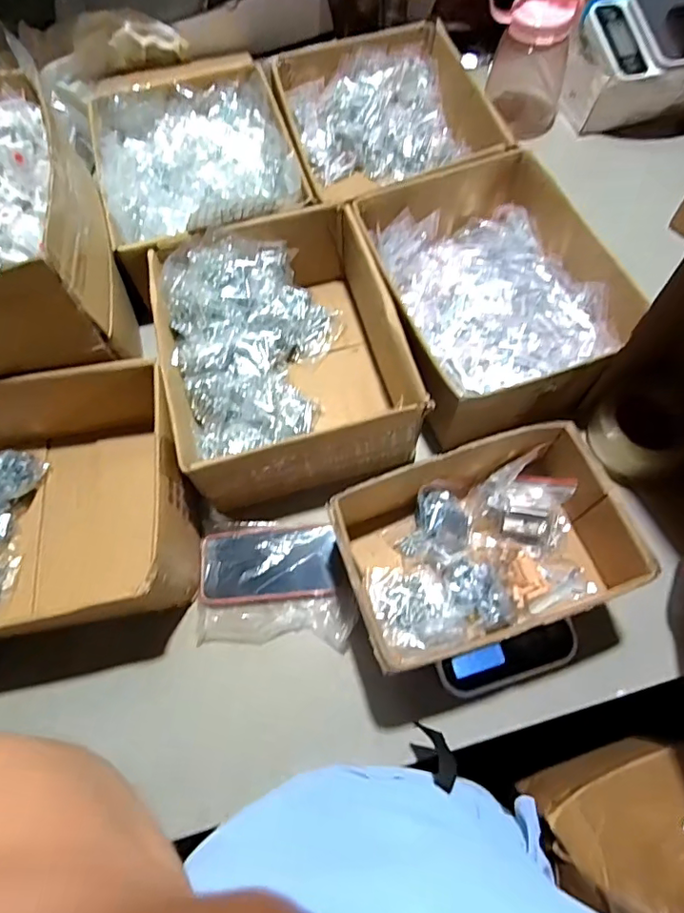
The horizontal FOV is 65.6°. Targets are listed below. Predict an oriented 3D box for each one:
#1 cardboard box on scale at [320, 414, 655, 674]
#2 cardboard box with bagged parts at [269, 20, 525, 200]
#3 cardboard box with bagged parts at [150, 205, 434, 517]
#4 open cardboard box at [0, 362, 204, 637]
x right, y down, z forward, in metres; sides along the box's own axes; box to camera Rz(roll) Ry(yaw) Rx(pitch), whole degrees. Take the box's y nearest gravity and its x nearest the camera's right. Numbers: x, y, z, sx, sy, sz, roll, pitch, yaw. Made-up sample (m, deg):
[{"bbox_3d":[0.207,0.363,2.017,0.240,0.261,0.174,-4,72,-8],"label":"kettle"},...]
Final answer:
[{"bbox_3d":[0.133,0.084,0.513,0.258,0.088,0.171,-17,66,-5],"label":"cardboard box on scale"},{"bbox_3d":[0.071,-0.477,0.792,0.294,0.114,0.340,-14,66,-3],"label":"cardboard box with bagged parts"},{"bbox_3d":[-0.067,-0.122,0.633,0.256,0.124,0.311,-14,66,-3],"label":"cardboard box with bagged parts"},{"bbox_3d":[-0.327,0.048,0.576,0.318,0.120,0.270,-7,66,0],"label":"open cardboard box"}]

